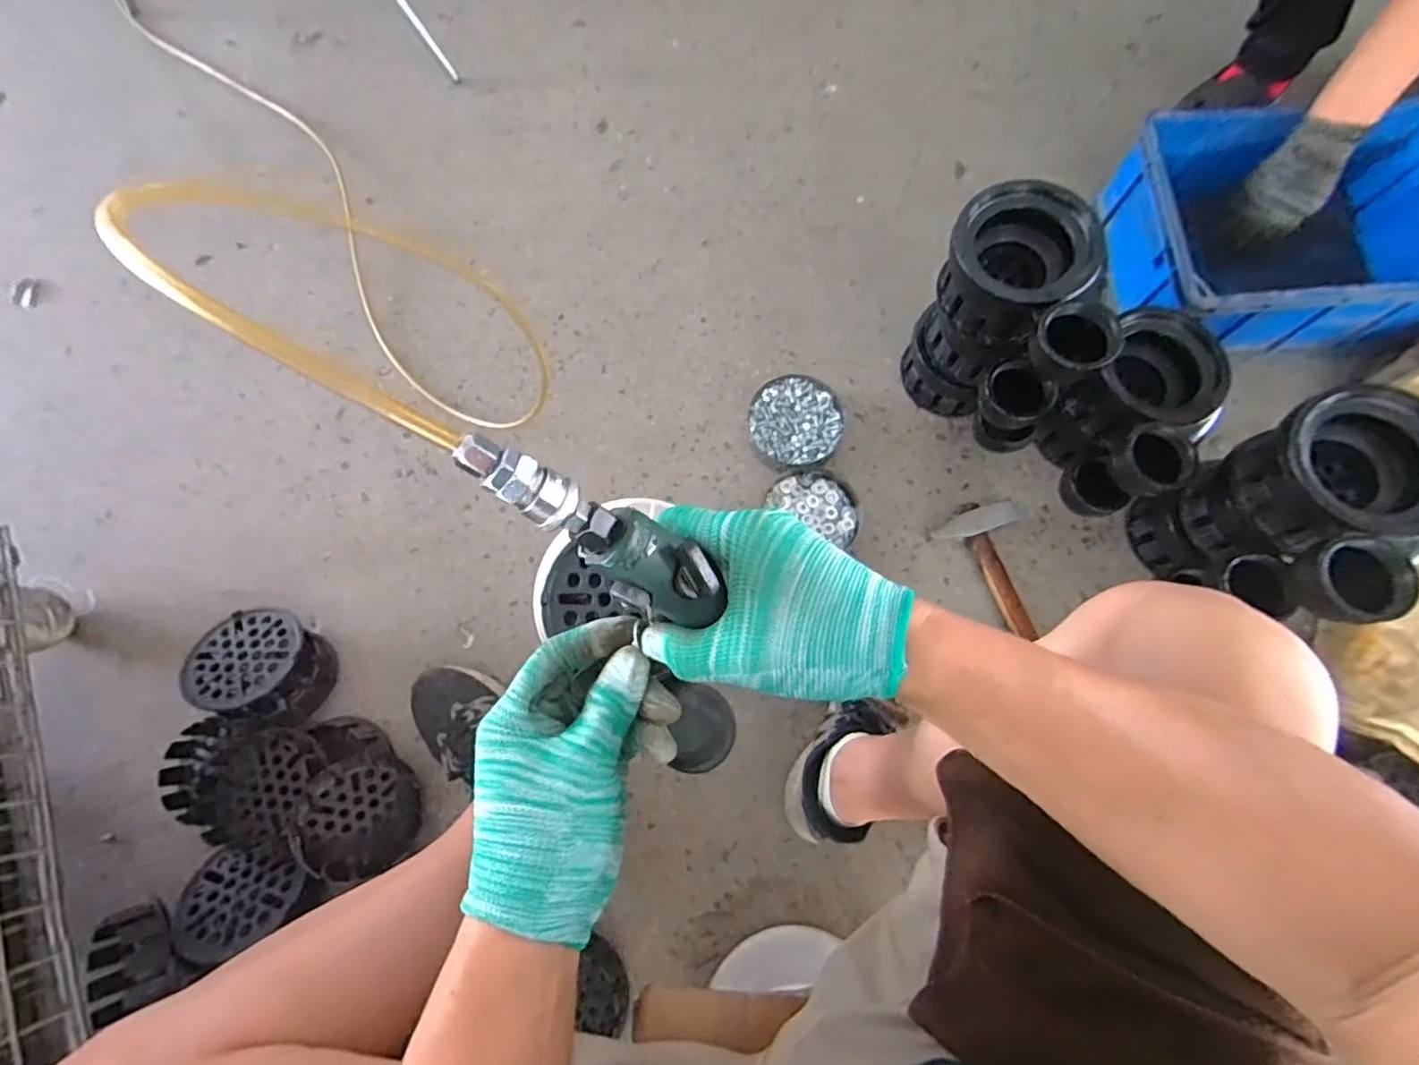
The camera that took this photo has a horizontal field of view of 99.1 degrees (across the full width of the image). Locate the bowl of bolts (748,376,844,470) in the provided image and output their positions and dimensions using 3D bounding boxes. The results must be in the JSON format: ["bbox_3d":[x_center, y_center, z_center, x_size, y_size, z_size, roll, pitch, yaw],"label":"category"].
[{"bbox_3d":[0.119,-0.151,0.847,0.126,0.033,0.130,0,77,2],"label":"bowl of bolts"}]

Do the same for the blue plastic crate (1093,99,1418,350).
[{"bbox_3d":[0.773,-0.407,0.825,0.396,0.153,0.309,-3,77,1],"label":"blue plastic crate"}]

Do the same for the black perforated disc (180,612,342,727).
[{"bbox_3d":[-0.559,0.174,0.760,0.147,0.068,0.147,3,55,-4],"label":"black perforated disc"}]

